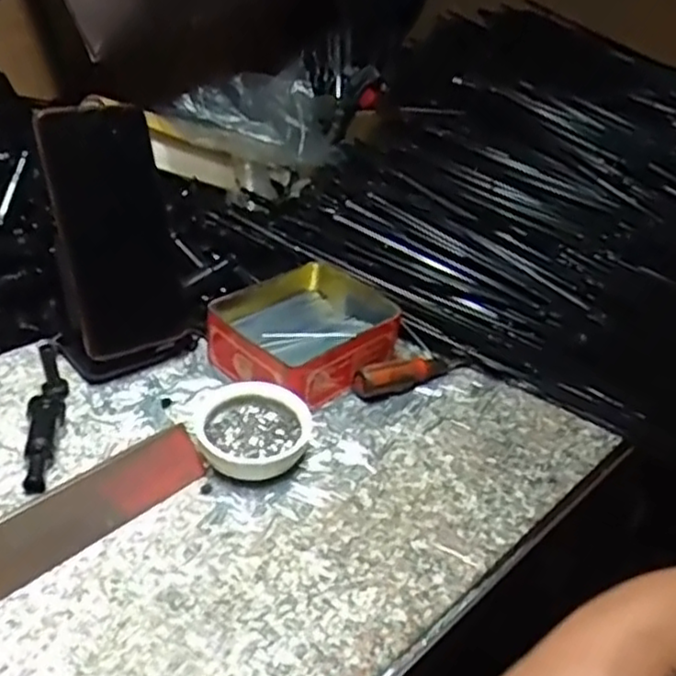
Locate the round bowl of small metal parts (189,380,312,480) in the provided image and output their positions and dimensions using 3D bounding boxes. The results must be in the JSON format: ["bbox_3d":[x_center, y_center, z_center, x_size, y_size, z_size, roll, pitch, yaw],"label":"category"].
[{"bbox_3d":[-0.056,0.061,0.458,0.074,0.029,0.069,5,35,-3],"label":"round bowl of small metal parts"}]

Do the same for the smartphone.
[{"bbox_3d":[-0.149,-0.075,0.496,0.088,0.161,0.015,-21,20,-38],"label":"smartphone"}]

